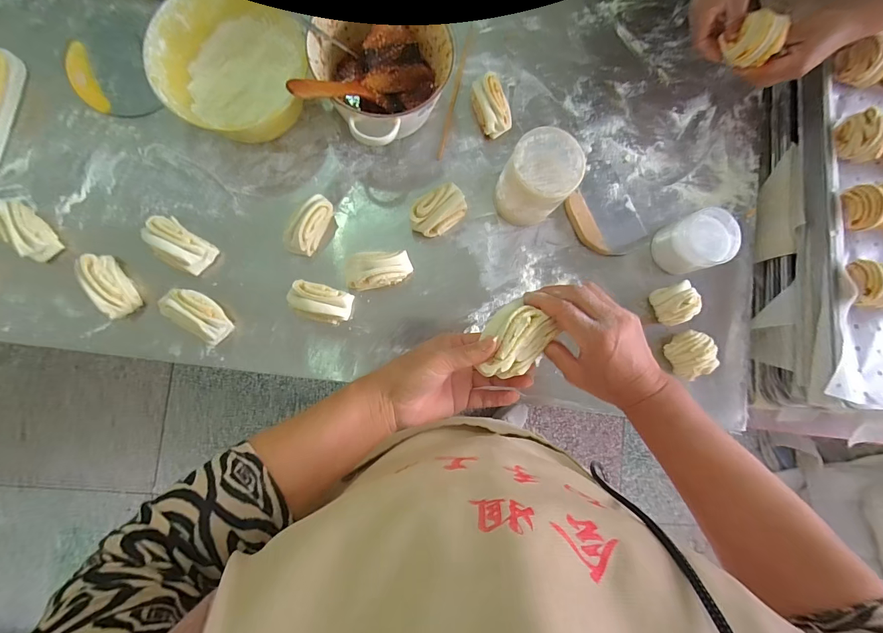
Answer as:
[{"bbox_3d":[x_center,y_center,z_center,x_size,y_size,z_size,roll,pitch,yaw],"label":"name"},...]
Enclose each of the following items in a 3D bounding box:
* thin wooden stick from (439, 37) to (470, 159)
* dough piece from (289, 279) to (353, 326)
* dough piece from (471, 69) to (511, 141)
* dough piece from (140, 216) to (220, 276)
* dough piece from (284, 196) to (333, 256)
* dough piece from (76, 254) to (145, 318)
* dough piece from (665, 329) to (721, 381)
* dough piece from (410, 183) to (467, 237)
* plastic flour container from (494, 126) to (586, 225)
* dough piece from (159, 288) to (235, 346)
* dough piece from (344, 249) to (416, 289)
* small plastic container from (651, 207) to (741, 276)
[{"bbox_3d":[0.021,-0.359,0.631,0.011,0.007,0.214,13,84,-4],"label":"thin wooden stick"},{"bbox_3d":[-0.176,-0.019,0.566,0.088,0.043,0.050,13,84,-3],"label":"dough piece"},{"bbox_3d":[0.080,-0.334,0.617,0.050,0.044,0.091,-22,87,-6],"label":"dough piece"},{"bbox_3d":[-0.381,-0.104,0.559,0.093,0.045,0.058,36,83,-1],"label":"dough piece"},{"bbox_3d":[-0.193,-0.134,0.571,0.038,0.052,0.090,28,84,-2],"label":"dough piece"},{"bbox_3d":[-0.470,-0.042,0.545,0.046,0.049,0.090,-30,88,-6],"label":"dough piece"},{"bbox_3d":[0.389,0.061,0.607,0.061,0.056,0.069,-26,88,-6],"label":"dough piece"},{"bbox_3d":[-0.005,-0.159,0.592,0.087,0.045,0.054,-36,89,-7],"label":"dough piece"},{"bbox_3d":[0.135,-0.194,0.562,0.092,0.122,0.091,0,85,-5],"label":"plastic flour container"},{"bbox_3d":[-0.350,-0.003,0.554,0.097,0.045,0.055,36,83,-1],"label":"dough piece"},{"bbox_3d":[-0.092,-0.068,0.574,0.093,0.047,0.052,-4,86,-5],"label":"dough piece"},{"bbox_3d":[0.390,-0.113,0.603,0.081,0.086,0.081,0,85,-5],"label":"small plastic container"}]

